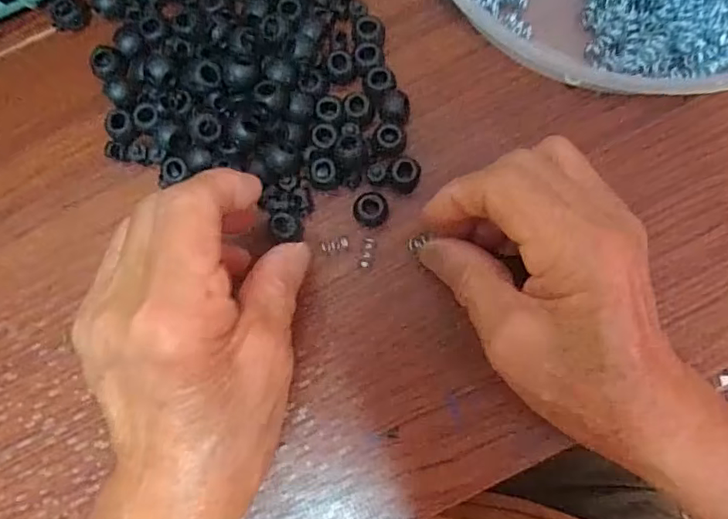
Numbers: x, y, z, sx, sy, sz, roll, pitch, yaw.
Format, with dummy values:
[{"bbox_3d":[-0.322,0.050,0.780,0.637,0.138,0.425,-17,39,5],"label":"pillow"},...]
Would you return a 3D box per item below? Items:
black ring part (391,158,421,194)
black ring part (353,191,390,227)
[{"bbox_3d":[0.019,-0.038,0.261,0.013,0.013,0.013,0,81,2],"label":"black ring part"},{"bbox_3d":[0.004,-0.023,0.258,0.016,0.012,0.014,-17,81,-1],"label":"black ring part"}]

